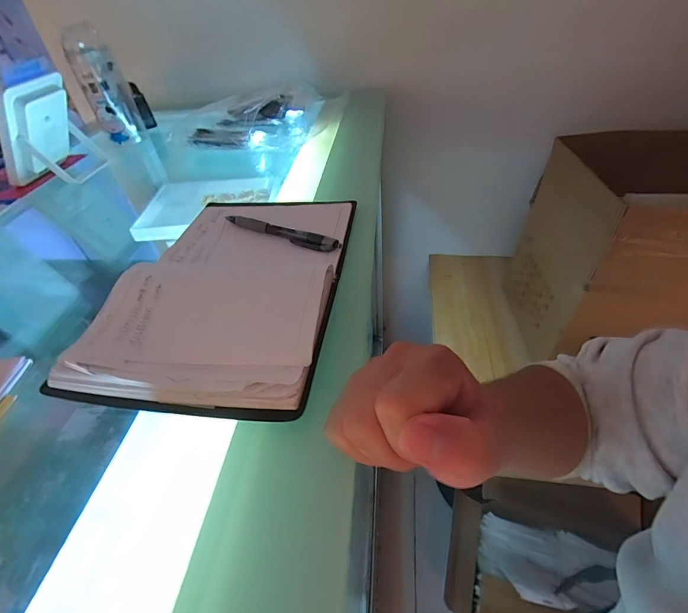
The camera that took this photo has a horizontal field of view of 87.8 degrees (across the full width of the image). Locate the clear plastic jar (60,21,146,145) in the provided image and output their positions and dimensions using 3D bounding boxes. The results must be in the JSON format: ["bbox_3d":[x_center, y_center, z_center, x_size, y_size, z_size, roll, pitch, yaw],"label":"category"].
[{"bbox_3d":[-0.384,-0.348,0.577,0.071,0.156,0.054,-24,49,-18],"label":"clear plastic jar"}]

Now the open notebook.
[{"bbox_3d":[-0.090,-0.031,0.305,0.173,0.031,0.256,4,46,8],"label":"open notebook"}]

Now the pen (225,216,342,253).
[{"bbox_3d":[-0.063,-0.074,0.347,0.131,0.012,0.015,22,51,23],"label":"pen"}]

